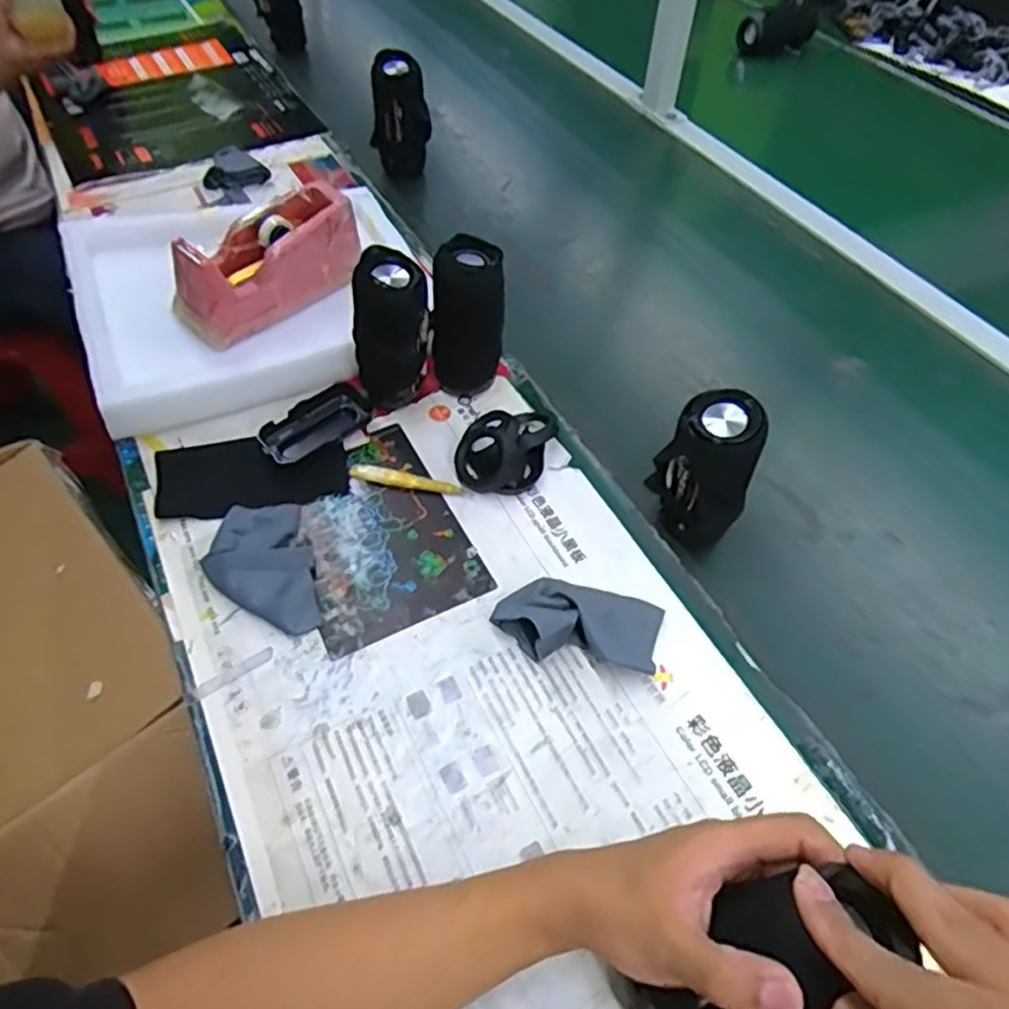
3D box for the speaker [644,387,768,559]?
[{"bbox_3d":[0.165,-0.024,0.566,0.054,0.131,0.068,-33,60,-23],"label":"speaker"}]

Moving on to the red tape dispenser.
[{"bbox_3d":[-0.249,-0.254,0.725,0.200,0.091,0.072,-36,62,-25],"label":"red tape dispenser"}]

